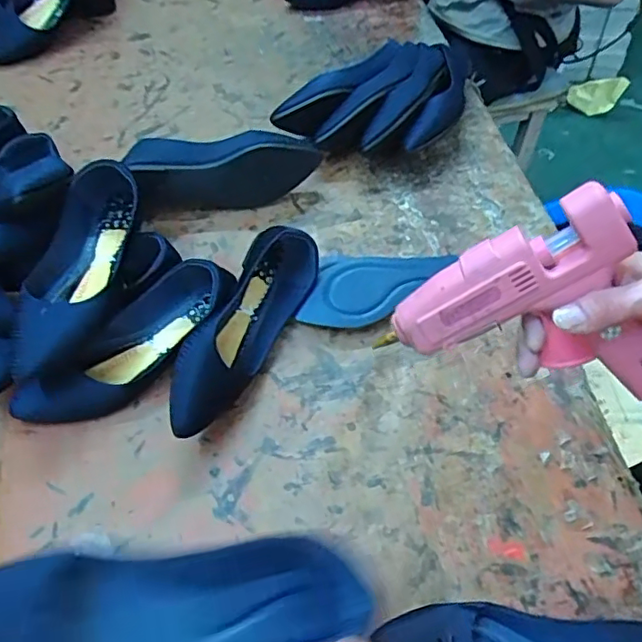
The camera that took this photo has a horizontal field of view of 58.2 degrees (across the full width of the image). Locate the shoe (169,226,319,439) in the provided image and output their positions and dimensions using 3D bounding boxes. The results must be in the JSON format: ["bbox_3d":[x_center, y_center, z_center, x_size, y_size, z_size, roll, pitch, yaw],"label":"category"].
[{"bbox_3d":[-0.079,0.012,0.610,0.073,0.091,0.242,19,59,13],"label":"shoe"}]

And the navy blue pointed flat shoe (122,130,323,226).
[{"bbox_3d":[-0.120,-0.191,0.745,0.238,0.090,0.060,-9,57,-5],"label":"navy blue pointed flat shoe"}]

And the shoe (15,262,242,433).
[{"bbox_3d":[-0.204,0.028,0.619,0.254,0.060,0.080,-34,62,-20],"label":"shoe"}]

